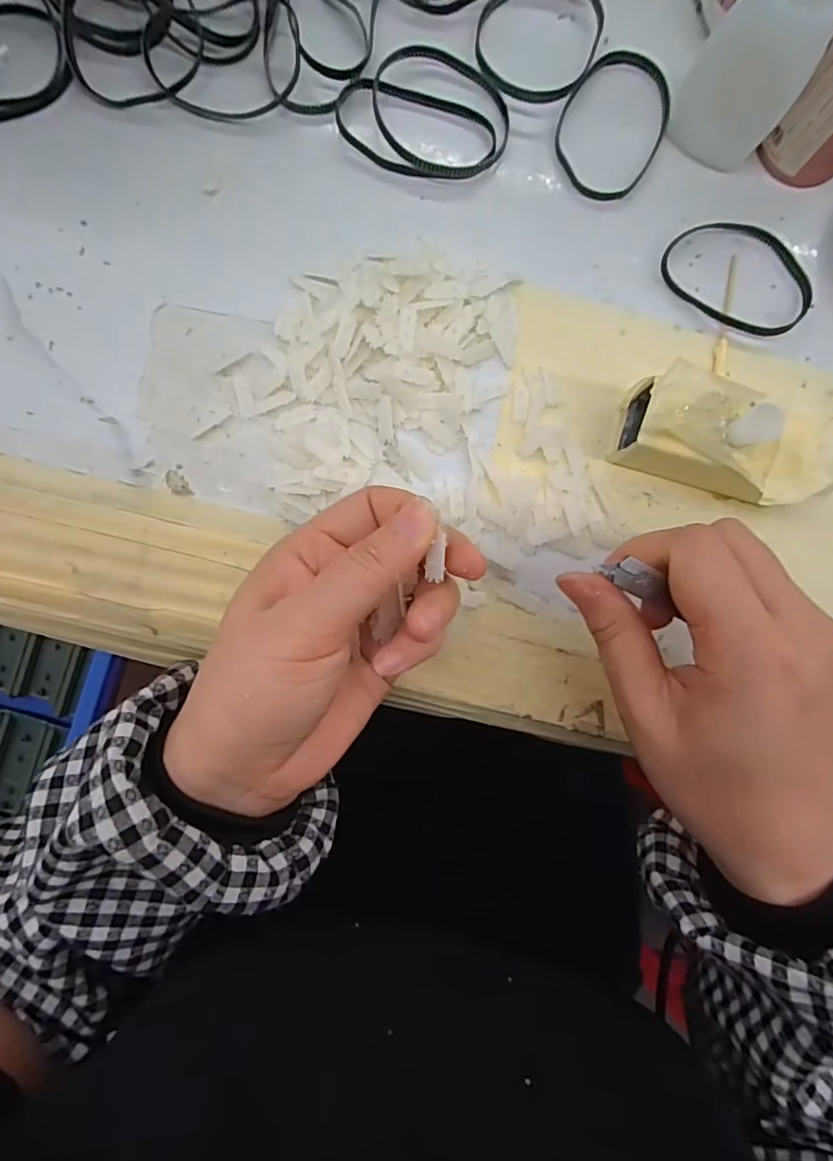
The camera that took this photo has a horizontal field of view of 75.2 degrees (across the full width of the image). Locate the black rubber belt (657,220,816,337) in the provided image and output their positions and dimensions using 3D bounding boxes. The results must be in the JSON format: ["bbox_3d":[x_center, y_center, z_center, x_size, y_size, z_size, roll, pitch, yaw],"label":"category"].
[{"bbox_3d":[0.152,-0.143,0.254,0.071,0.004,0.049,34,90,-1],"label":"black rubber belt"}]

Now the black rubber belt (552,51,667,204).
[{"bbox_3d":[0.091,-0.211,0.249,0.049,0.008,0.063,26,90,-1],"label":"black rubber belt"}]

